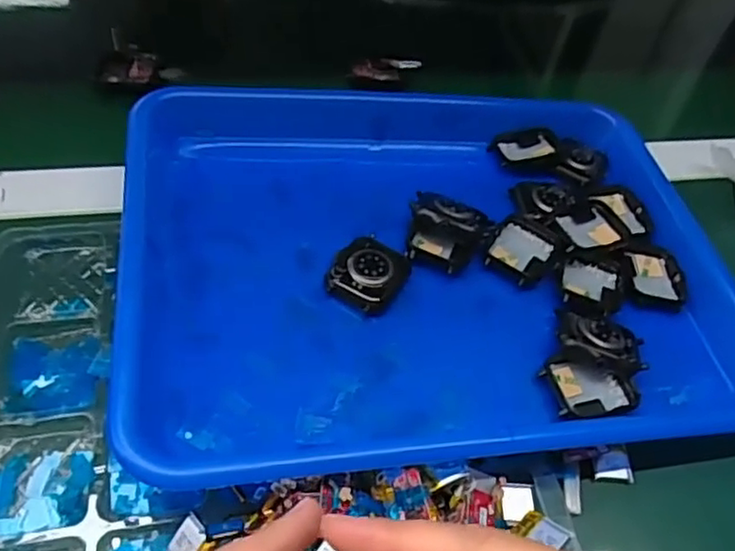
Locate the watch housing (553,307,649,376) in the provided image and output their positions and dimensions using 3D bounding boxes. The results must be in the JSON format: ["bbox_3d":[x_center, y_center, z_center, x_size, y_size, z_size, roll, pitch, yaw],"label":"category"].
[{"bbox_3d":[0.120,0.032,0.330,0.045,0.008,0.033,12,52,6],"label":"watch housing"}]

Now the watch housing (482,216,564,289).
[{"bbox_3d":[0.088,-0.014,0.369,0.034,0.008,0.044,29,56,18],"label":"watch housing"}]

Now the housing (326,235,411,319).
[{"bbox_3d":[0.001,-0.002,0.339,0.035,0.010,0.041,25,55,15],"label":"housing"}]

